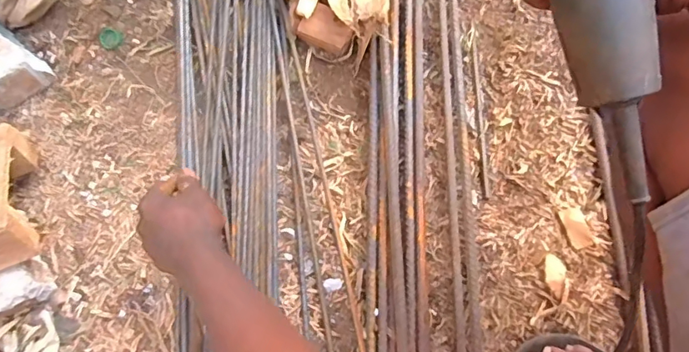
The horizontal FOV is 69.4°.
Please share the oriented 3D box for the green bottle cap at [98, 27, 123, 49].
[{"bbox_3d":[-0.368,-0.217,0.785,0.036,0.008,0.033,0,71,-1],"label":"green bottle cap"}]

